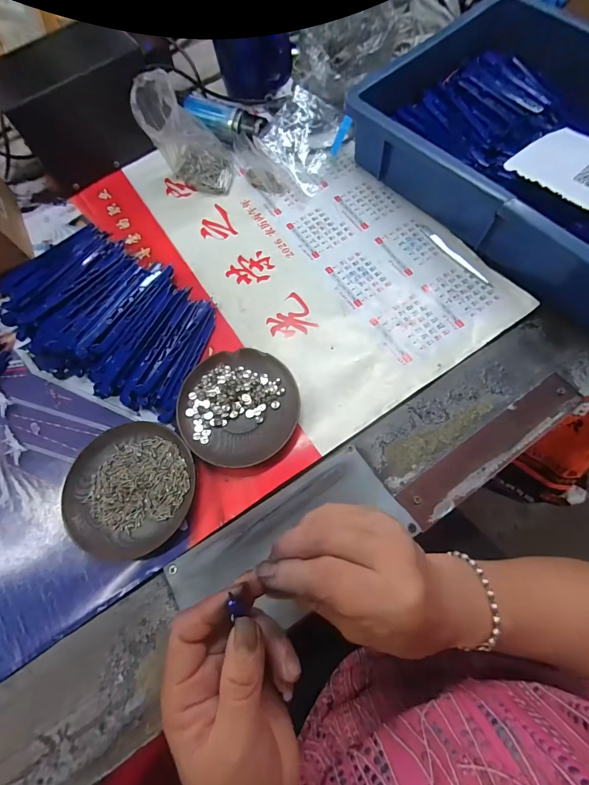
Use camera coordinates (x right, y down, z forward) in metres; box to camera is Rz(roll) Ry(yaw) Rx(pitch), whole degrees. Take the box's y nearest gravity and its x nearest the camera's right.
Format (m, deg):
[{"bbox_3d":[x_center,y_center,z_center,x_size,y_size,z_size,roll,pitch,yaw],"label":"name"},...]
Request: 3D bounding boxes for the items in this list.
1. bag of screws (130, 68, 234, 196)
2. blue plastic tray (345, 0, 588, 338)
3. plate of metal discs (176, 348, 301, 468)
[{"bbox_3d":[-0.121,-0.288,0.393,0.086,0.106,0.070,-9,71,-1],"label":"bag of screws"},{"bbox_3d":[0.305,-0.253,0.375,0.298,0.079,0.419,-40,74,-11],"label":"blue plastic tray"},{"bbox_3d":[-0.054,0.012,0.334,0.110,0.013,0.116,-1,71,2],"label":"plate of metal discs"}]

